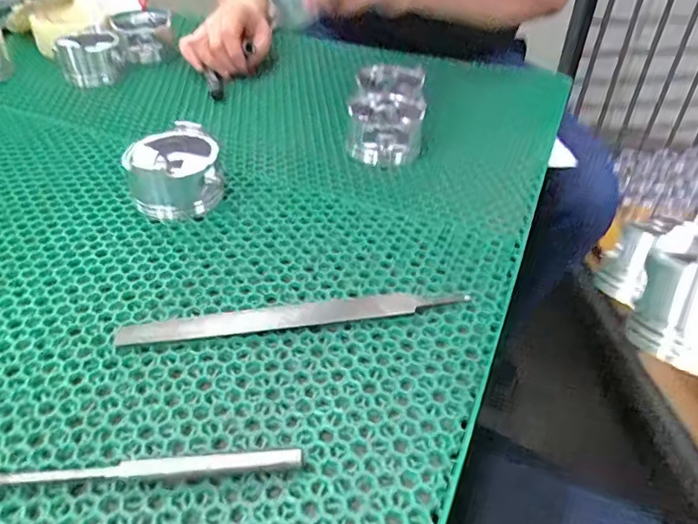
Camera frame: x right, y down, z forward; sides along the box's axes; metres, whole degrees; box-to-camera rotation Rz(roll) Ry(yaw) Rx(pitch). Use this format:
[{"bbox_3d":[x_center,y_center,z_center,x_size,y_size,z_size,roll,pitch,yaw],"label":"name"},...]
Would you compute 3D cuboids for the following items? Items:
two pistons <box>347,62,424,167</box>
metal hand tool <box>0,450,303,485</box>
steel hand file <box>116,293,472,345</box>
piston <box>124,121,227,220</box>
[{"bbox_3d":[0.041,-0.161,0.591,0.073,0.051,0.151,5,41,2],"label":"two pistons"},{"bbox_3d":[-0.117,0.111,0.289,0.181,0.012,0.010,-2,41,-6],"label":"metal hand tool"},{"bbox_3d":[-0.034,0.037,0.381,0.238,0.009,0.021,-4,41,-9],"label":"steel hand file"},{"bbox_3d":[-0.150,-0.078,0.478,0.078,0.052,0.075,-8,42,-12],"label":"piston"}]

